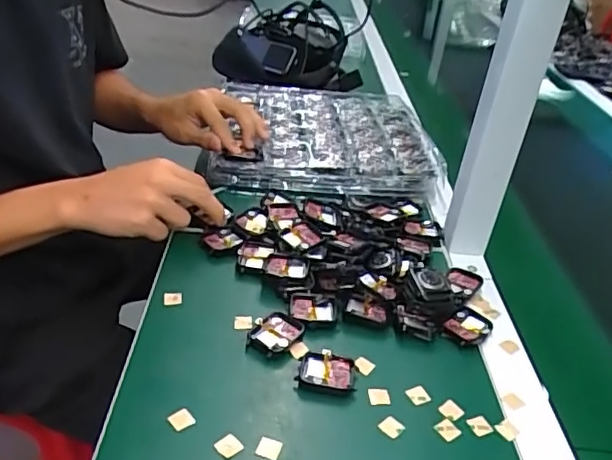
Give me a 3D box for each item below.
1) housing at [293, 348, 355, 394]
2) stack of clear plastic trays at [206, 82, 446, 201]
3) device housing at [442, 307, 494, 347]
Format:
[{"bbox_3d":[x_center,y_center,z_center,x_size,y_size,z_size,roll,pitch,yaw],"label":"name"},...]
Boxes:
[{"bbox_3d":[0.016,0.114,0.466,0.047,0.014,0.036,7,32,1],"label":"housing"},{"bbox_3d":[0.023,-0.136,0.806,0.295,0.042,0.274,3,32,-5],"label":"stack of clear plastic trays"},{"bbox_3d":[0.150,0.089,0.529,0.035,0.012,0.045,30,38,32],"label":"device housing"}]

